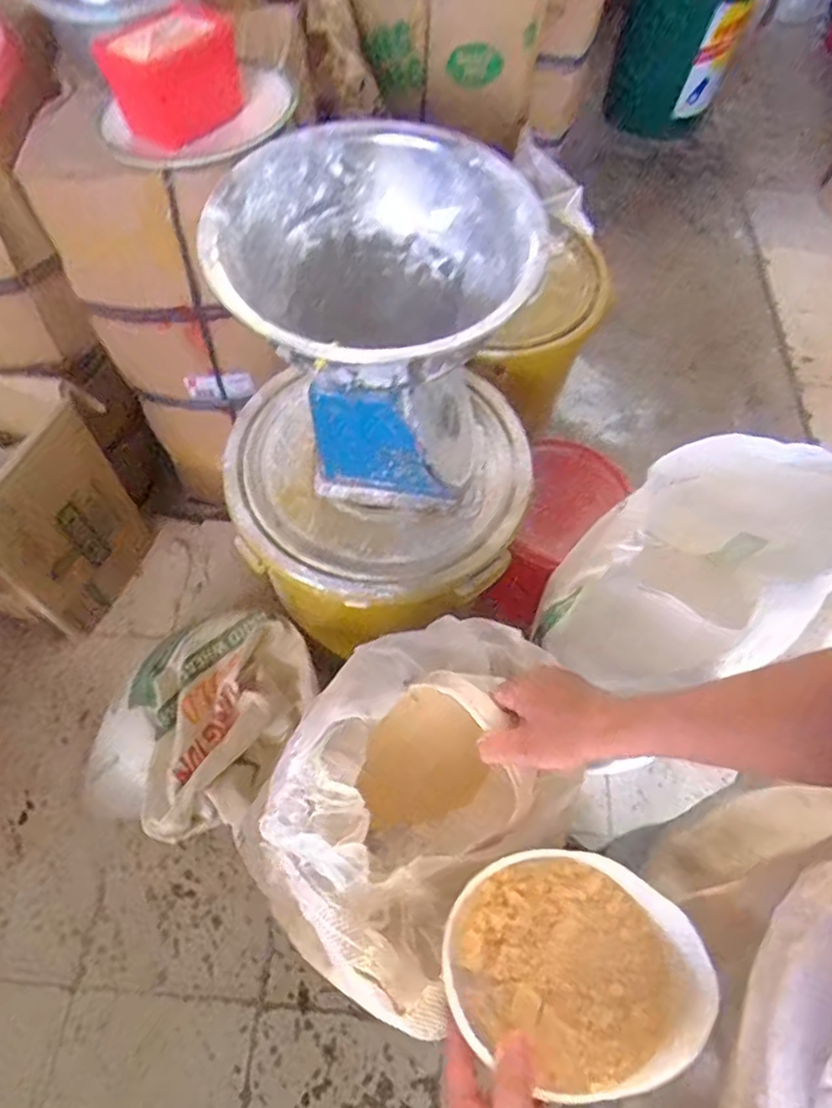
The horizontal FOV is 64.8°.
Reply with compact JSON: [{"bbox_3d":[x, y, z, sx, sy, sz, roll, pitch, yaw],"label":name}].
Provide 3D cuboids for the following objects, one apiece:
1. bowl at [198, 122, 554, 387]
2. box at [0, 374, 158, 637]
[{"bbox_3d":[-0.047,-0.279,0.718,0.319,0.194,0.301,1,61,-3],"label":"bowl"},{"bbox_3d":[-0.771,-0.064,1.211,0.296,0.433,0.396,24,63,10],"label":"box"}]

